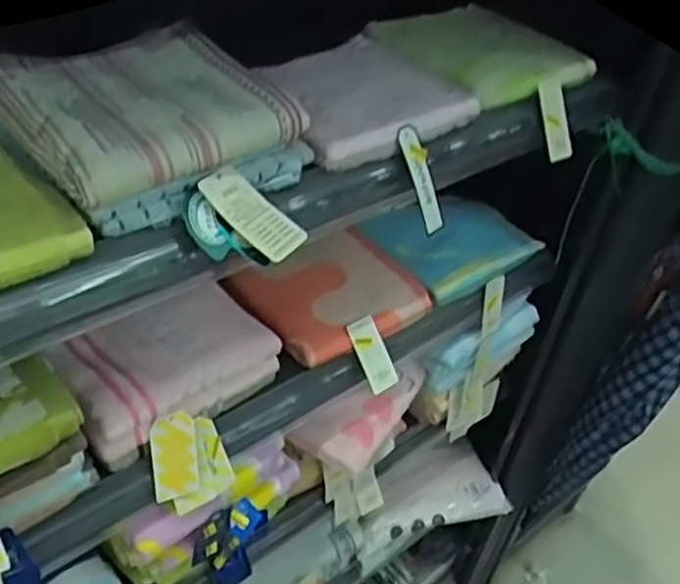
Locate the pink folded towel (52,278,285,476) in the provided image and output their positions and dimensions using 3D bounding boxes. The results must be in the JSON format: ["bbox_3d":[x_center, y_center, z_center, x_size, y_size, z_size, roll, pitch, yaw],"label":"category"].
[{"bbox_3d":[-0.157,0.071,0.666,0.185,0.069,0.109,-24,49,-32],"label":"pink folded towel"}]

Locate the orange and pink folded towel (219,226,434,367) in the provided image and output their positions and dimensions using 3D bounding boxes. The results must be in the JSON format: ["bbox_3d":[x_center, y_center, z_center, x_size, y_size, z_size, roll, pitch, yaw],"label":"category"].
[{"bbox_3d":[-0.005,-0.003,0.812,0.195,0.041,0.141,-24,49,-32],"label":"orange and pink folded towel"}]

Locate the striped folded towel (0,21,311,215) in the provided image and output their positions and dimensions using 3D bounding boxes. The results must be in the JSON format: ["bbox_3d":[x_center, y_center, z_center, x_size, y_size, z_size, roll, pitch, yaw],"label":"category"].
[{"bbox_3d":[-0.143,-0.141,0.539,0.185,0.041,0.158,-26,50,-34],"label":"striped folded towel"}]

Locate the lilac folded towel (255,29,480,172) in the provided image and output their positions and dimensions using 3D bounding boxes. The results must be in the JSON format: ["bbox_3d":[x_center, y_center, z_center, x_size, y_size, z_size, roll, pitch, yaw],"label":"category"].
[{"bbox_3d":[0.011,-0.181,0.649,0.175,0.030,0.159,-25,50,-33],"label":"lilac folded towel"}]

